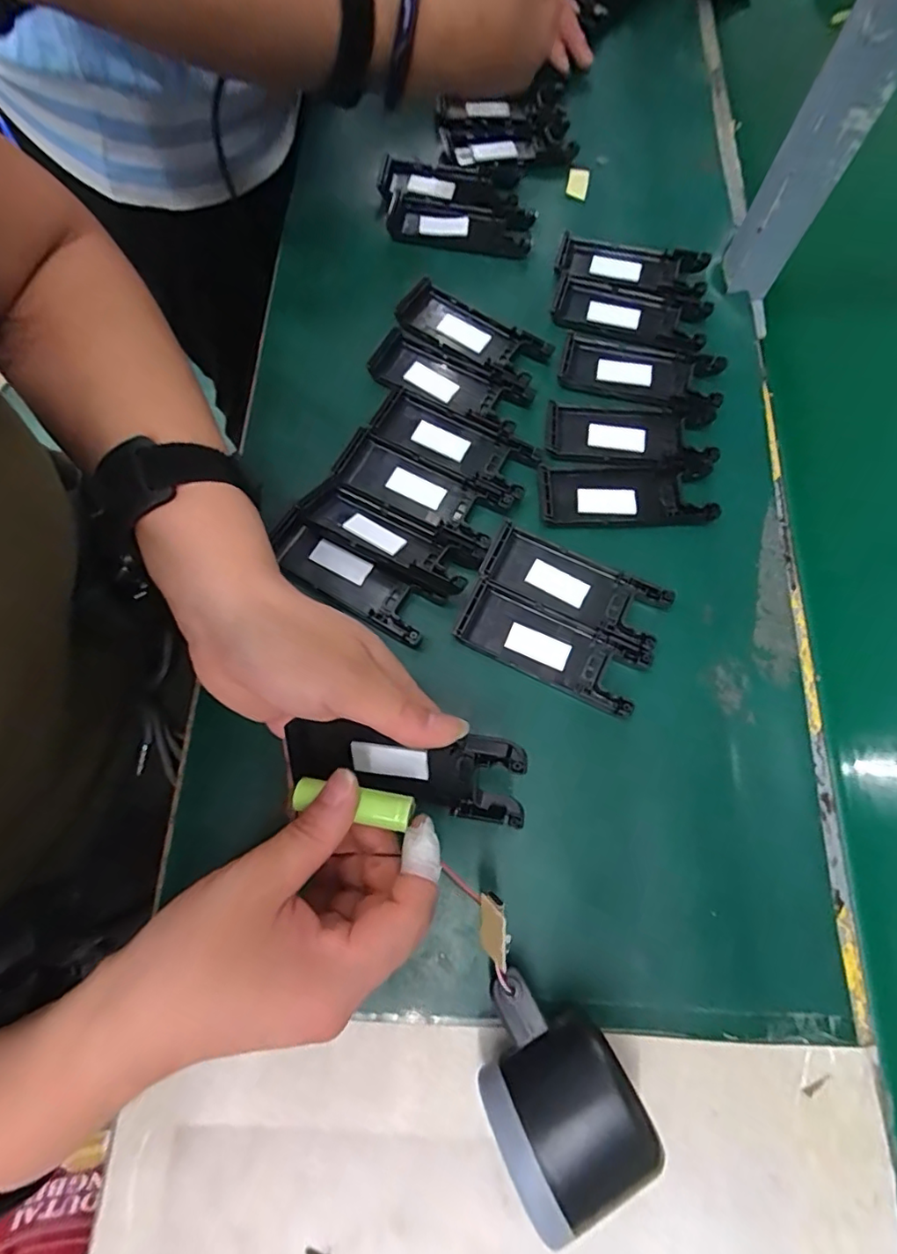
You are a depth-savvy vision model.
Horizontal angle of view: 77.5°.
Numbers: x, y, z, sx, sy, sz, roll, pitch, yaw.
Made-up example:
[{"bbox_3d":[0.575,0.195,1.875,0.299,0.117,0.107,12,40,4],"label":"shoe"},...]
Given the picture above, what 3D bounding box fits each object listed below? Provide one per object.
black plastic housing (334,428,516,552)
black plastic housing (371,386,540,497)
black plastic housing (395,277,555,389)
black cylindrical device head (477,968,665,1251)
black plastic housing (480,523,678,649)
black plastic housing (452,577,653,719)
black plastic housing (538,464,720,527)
[{"bbox_3d":[-0.017,-0.083,0.335,0.101,0.009,0.039,26,73,6],"label":"black plastic housing"},{"bbox_3d":[0.003,-0.115,0.348,0.104,0.011,0.039,27,73,6],"label":"black plastic housing"},{"bbox_3d":[0.015,-0.194,0.371,0.103,0.008,0.039,34,74,8],"label":"black plastic housing"},{"bbox_3d":[0.041,0.186,0.230,0.055,0.058,0.073,-27,75,-10],"label":"black cylindrical device head"},{"bbox_3d":[0.072,-0.024,0.320,0.102,0.011,0.038,25,73,6],"label":"black plastic housing"},{"bbox_3d":[0.057,0.010,0.310,0.101,0.012,0.039,27,73,6],"label":"black plastic housing"},{"bbox_3d":[0.107,-0.081,0.337,0.099,0.009,0.040,1,72,-2],"label":"black plastic housing"}]

